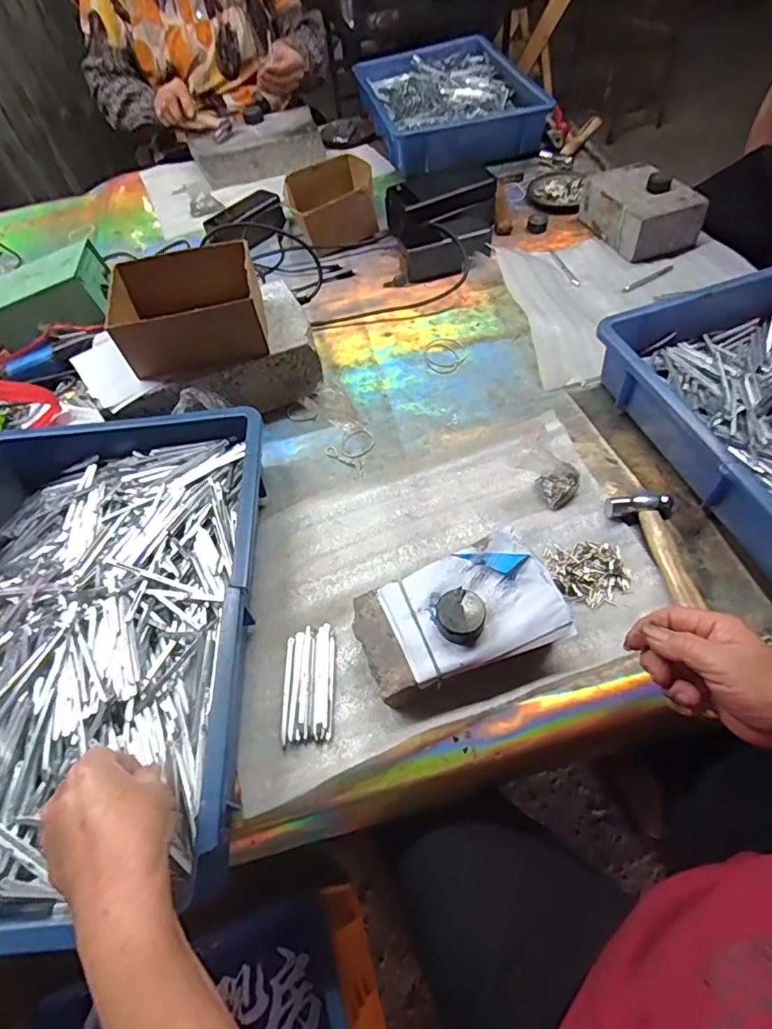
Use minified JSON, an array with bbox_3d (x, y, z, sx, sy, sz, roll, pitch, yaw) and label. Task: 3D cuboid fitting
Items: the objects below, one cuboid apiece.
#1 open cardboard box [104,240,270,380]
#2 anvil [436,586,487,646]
[{"bbox_3d":[-0.215,-0.228,0.581,0.144,0.069,0.116,-13,55,-2],"label":"open cardboard box"},{"bbox_3d":[0.060,0.082,0.420,0.038,0.022,0.038,-3,55,5],"label":"anvil"}]

